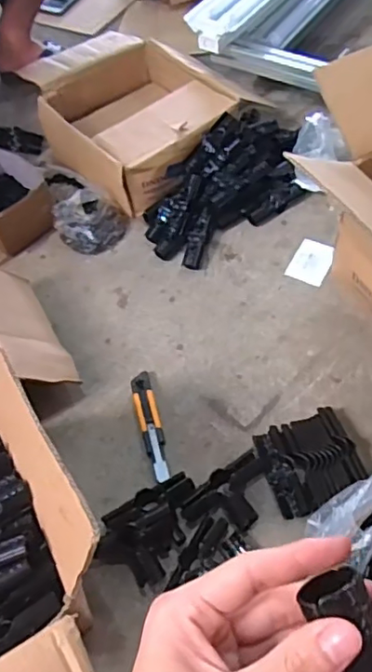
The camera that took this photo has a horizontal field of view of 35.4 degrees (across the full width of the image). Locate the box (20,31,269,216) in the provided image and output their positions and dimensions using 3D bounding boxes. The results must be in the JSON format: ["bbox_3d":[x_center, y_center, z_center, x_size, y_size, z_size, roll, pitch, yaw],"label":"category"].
[{"bbox_3d":[-0.117,-0.469,1.228,0.342,0.138,0.440,-35,59,-17],"label":"box"}]

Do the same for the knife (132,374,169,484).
[{"bbox_3d":[-0.053,0.137,0.888,0.033,0.012,0.185,-15,56,-5],"label":"knife"}]

